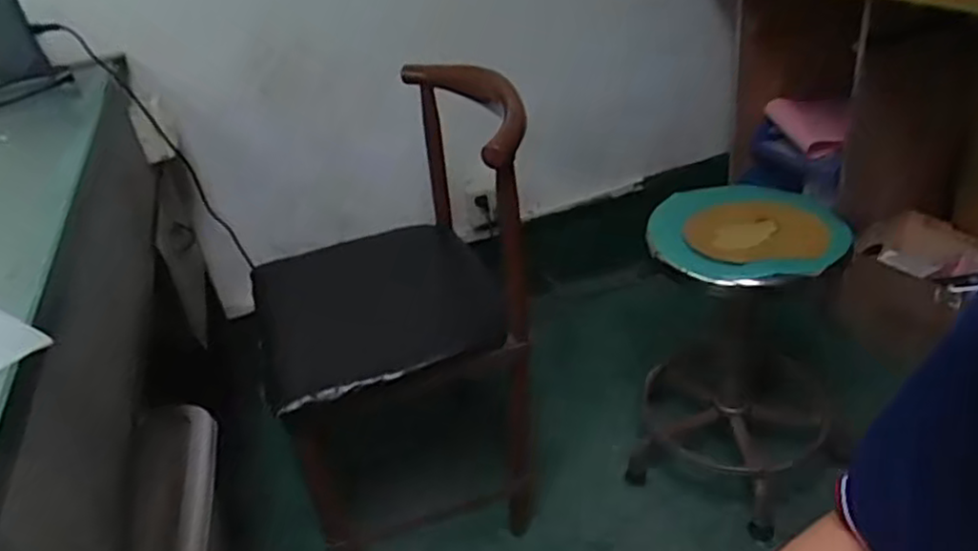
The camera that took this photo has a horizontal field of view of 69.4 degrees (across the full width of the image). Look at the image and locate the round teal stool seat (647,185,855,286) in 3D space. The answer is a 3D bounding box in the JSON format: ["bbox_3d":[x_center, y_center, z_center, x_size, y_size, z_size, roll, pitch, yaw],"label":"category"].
[{"bbox_3d":[0.386,-0.068,1.043,0.264,0.030,0.250,-2,37,1],"label":"round teal stool seat"}]

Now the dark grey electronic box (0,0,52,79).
[{"bbox_3d":[-0.687,-0.343,1.002,0.074,0.116,0.022,-24,42,-26],"label":"dark grey electronic box"}]

